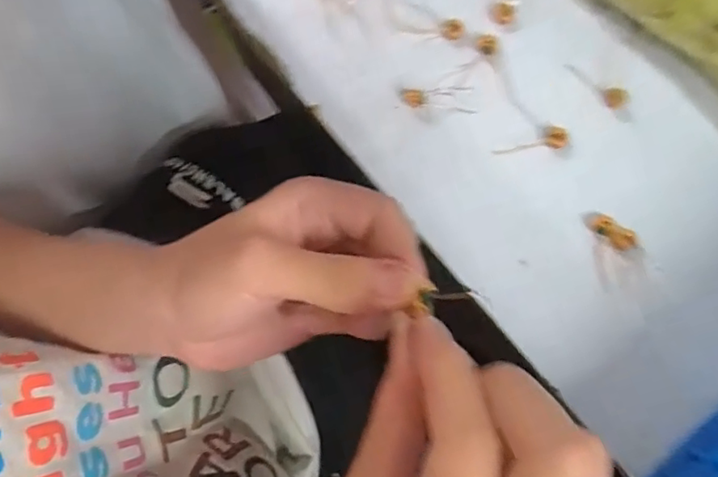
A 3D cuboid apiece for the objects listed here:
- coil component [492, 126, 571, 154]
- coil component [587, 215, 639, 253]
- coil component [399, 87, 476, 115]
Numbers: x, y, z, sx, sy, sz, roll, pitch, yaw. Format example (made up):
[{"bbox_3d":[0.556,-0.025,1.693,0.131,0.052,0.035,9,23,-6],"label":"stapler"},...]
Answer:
[{"bbox_3d":[0.096,-0.052,0.319,0.041,0.004,0.012,-16,79,10],"label":"coil component"},{"bbox_3d":[0.136,-0.003,0.304,0.026,0.006,0.010,38,84,10],"label":"coil component"},{"bbox_3d":[0.045,-0.080,0.325,0.042,0.004,0.015,4,79,5],"label":"coil component"}]

